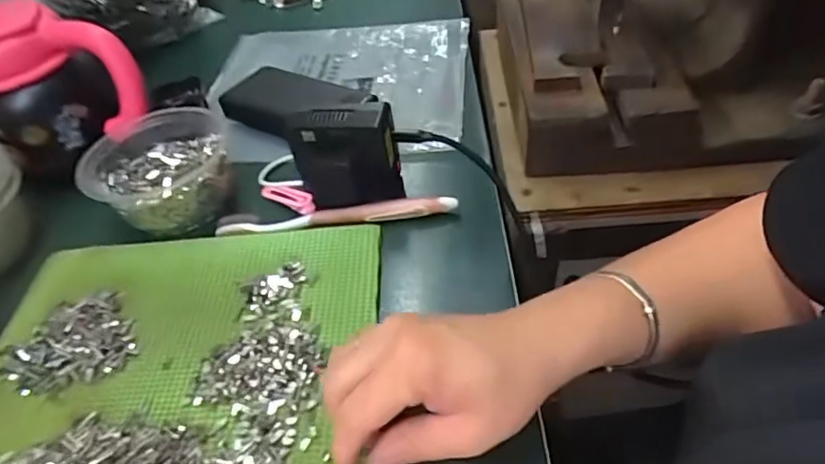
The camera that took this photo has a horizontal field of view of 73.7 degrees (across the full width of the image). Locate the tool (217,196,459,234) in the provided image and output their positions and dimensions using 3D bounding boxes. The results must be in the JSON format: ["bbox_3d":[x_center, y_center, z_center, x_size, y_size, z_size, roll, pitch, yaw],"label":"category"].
[{"bbox_3d":[-0.058,-0.015,0.419,0.180,0.013,0.013,-7,45,1],"label":"tool"}]

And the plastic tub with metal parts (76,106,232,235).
[{"bbox_3d":[-0.204,-0.053,0.448,0.105,0.046,0.114,-16,46,-7],"label":"plastic tub with metal parts"}]

